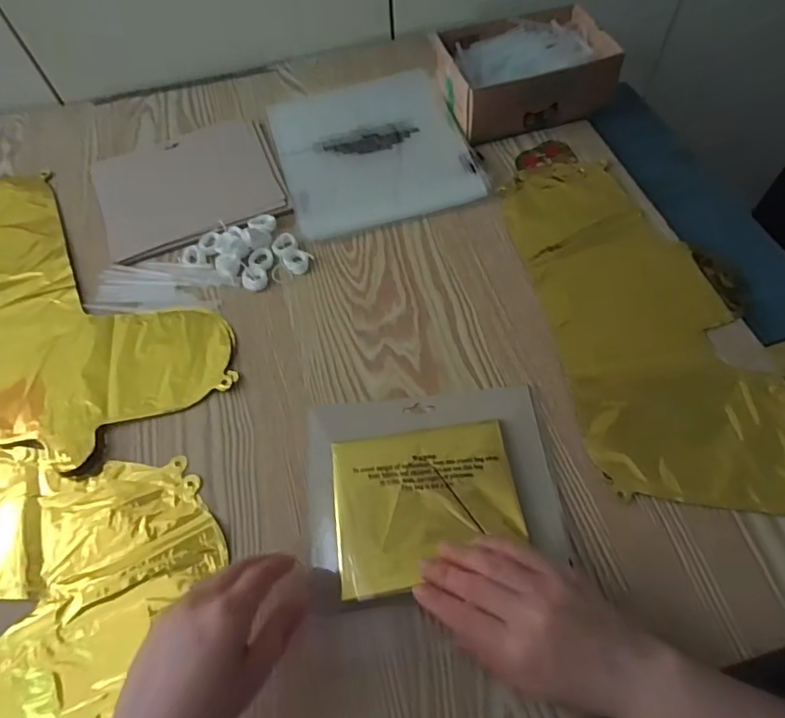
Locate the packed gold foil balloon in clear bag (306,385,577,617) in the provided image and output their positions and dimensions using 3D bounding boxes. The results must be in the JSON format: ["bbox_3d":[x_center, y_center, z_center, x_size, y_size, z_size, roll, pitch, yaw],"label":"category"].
[{"bbox_3d":[0.030,0.100,0.413,0.191,0.017,0.160,-7,59,-1],"label":"packed gold foil balloon in clear bag"}]

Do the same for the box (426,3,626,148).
[{"bbox_3d":[0.149,-0.334,0.611,0.190,0.062,0.135,-12,60,-4],"label":"box"}]

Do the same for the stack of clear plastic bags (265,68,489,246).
[{"bbox_3d":[-0.025,-0.246,0.607,0.207,0.018,0.221,-14,60,-5],"label":"stack of clear plastic bags"}]

